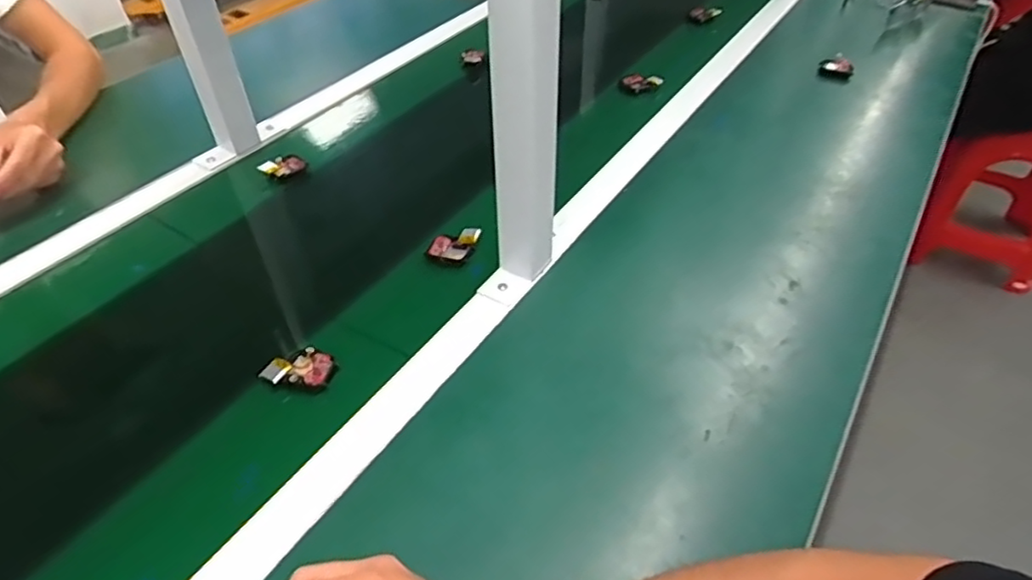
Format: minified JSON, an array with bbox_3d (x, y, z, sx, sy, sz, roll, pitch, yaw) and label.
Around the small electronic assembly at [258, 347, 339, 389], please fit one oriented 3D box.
[{"bbox_3d":[-0.187,0.067,0.554,0.060,0.018,0.035,3,46,6],"label":"small electronic assembly"}]

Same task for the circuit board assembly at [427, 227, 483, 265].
[{"bbox_3d":[-0.065,-0.048,0.668,0.045,0.017,0.046,15,48,17],"label":"circuit board assembly"}]

